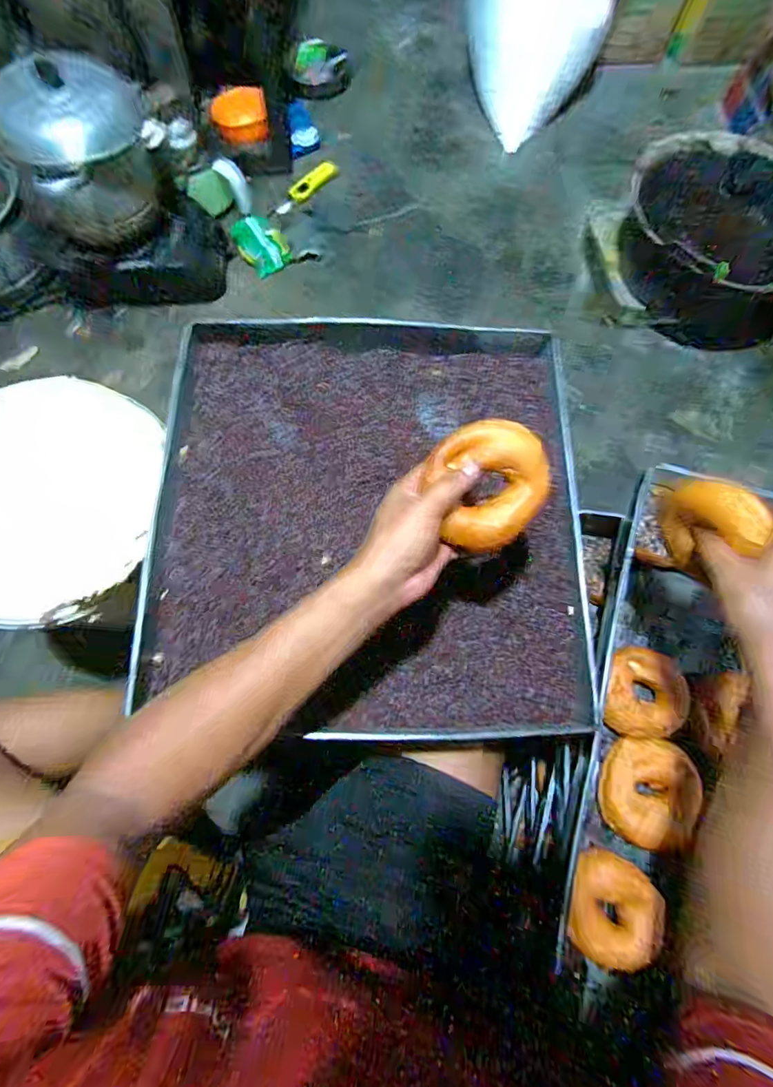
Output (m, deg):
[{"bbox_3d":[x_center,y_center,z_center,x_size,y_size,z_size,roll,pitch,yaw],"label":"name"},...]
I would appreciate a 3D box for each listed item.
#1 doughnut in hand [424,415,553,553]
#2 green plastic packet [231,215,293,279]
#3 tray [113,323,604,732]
[{"bbox_3d":[0.084,-0.050,0.393,0.098,0.036,0.098,-1,103,-3],"label":"doughnut in hand"},{"bbox_3d":[-0.331,-0.792,1.236,0.128,0.051,0.173,-22,75,-9],"label":"green plastic packet"},{"bbox_3d":[-0.021,-0.043,0.546,0.483,0.062,0.506,2,73,-1],"label":"tray"}]

